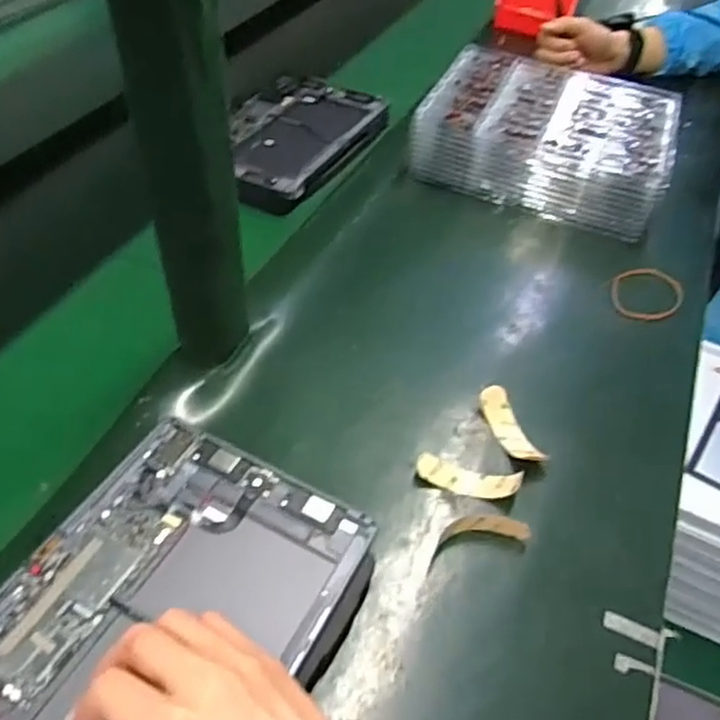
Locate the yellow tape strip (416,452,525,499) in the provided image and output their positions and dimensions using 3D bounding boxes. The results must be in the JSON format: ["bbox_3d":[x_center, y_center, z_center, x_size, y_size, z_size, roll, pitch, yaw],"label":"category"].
[{"bbox_3d":[0.076,0.085,0.478,0.072,0.019,0.019,11,45,8],"label":"yellow tape strip"}]

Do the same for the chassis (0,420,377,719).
[{"bbox_3d":[-0.116,0.156,0.364,0.170,0.018,0.260,21,47,17],"label":"chassis"}]

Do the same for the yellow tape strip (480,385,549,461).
[{"bbox_3d":[0.115,0.052,0.511,0.024,0.022,0.072,-15,47,-18],"label":"yellow tape strip"}]

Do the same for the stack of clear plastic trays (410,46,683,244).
[{"bbox_3d":[0.211,-0.254,0.762,0.258,0.076,0.213,18,46,14],"label":"stack of clear plastic trays"}]

